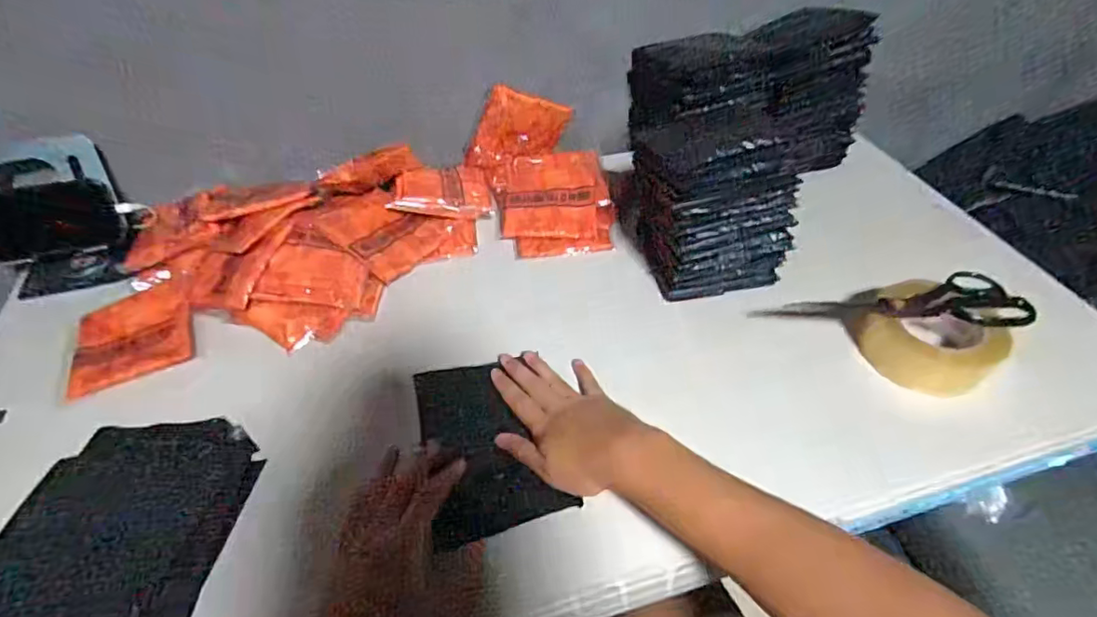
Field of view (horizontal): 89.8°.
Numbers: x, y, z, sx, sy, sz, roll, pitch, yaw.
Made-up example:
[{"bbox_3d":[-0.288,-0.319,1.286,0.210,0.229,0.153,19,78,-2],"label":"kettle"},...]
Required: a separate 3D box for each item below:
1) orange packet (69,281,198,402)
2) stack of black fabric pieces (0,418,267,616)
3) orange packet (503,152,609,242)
[{"bbox_3d":[-0.455,0.030,0.602,0.121,0.012,0.104,-19,66,-16],"label":"orange packet"},{"bbox_3d":[-0.352,0.200,0.442,0.158,0.018,0.246,14,46,-7],"label":"stack of black fabric pieces"},{"bbox_3d":[0.007,-0.162,0.763,0.148,0.041,0.162,-1,46,1],"label":"orange packet"}]

